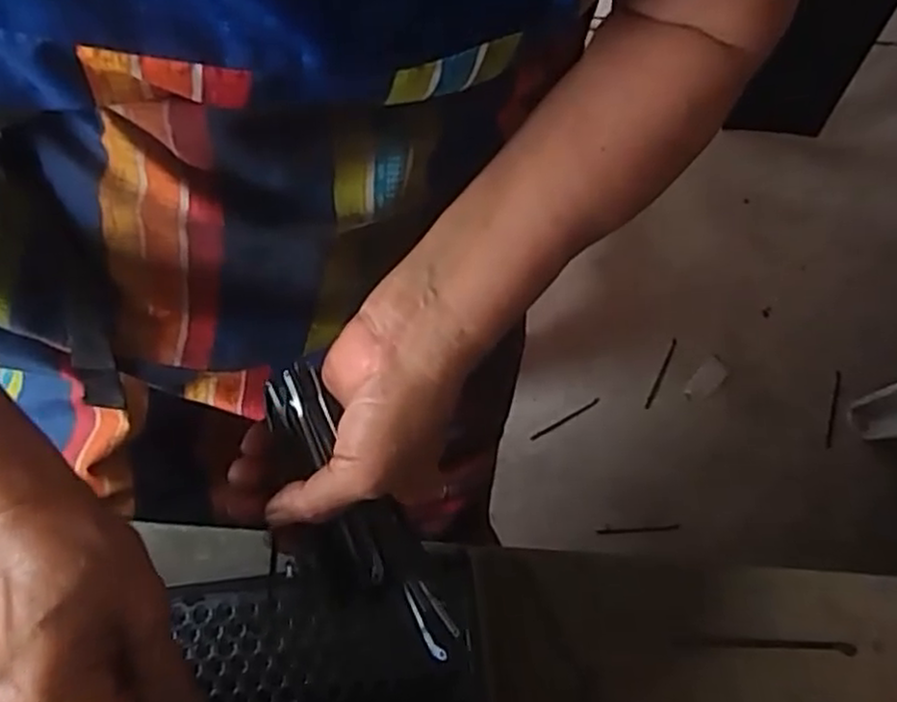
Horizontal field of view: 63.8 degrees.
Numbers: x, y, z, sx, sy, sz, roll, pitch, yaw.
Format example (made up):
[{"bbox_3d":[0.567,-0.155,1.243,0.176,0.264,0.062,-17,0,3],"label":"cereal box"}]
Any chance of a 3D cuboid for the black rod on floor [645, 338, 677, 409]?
[{"bbox_3d":[0.296,0.031,1.004,0.010,0.008,0.104,25,77,5],"label":"black rod on floor"}]

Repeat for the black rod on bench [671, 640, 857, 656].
[{"bbox_3d":[0.200,0.187,0.455,0.113,0.004,0.007,3,76,0],"label":"black rod on bench"}]

